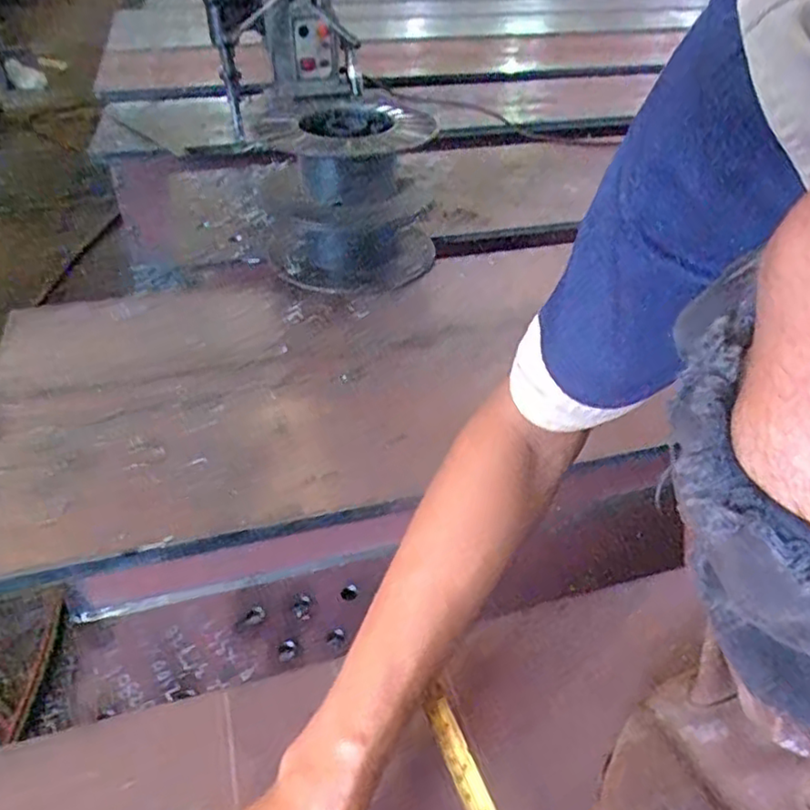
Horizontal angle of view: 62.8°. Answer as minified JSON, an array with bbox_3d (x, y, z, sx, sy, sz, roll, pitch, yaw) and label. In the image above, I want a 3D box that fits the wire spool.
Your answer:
[{"bbox_3d":[-0.086,-0.309,0.993,0.253,0.203,0.253,0,37,-1],"label":"wire spool"}]

